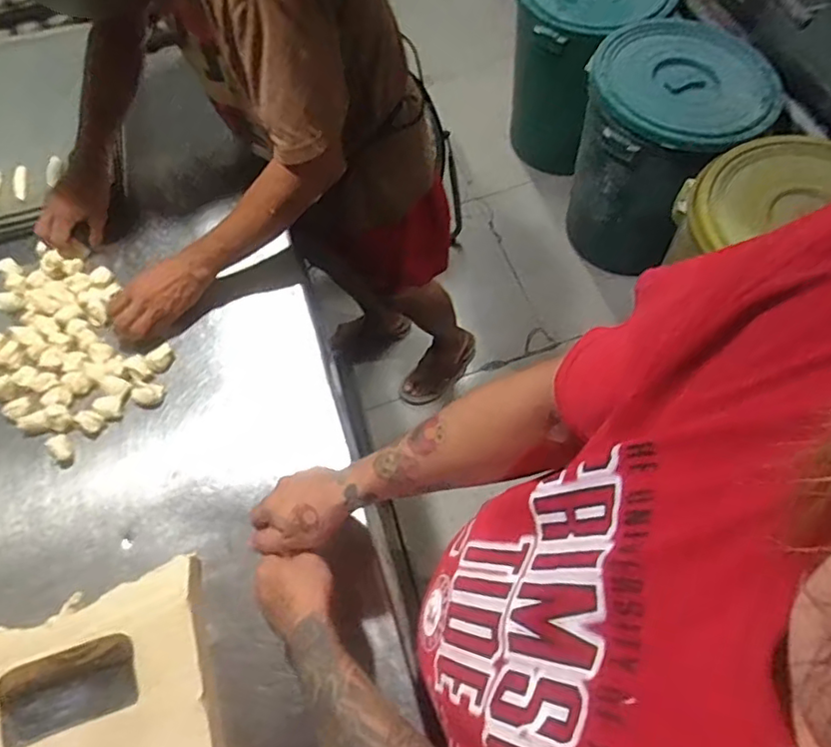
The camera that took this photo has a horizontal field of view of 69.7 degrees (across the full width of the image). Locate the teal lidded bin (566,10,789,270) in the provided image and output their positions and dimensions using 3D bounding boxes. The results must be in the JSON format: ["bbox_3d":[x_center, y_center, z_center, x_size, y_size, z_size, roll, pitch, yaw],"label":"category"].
[{"bbox_3d":[0.658,-0.607,1.635,0.409,0.507,0.455,24,68,13],"label":"teal lidded bin"}]

